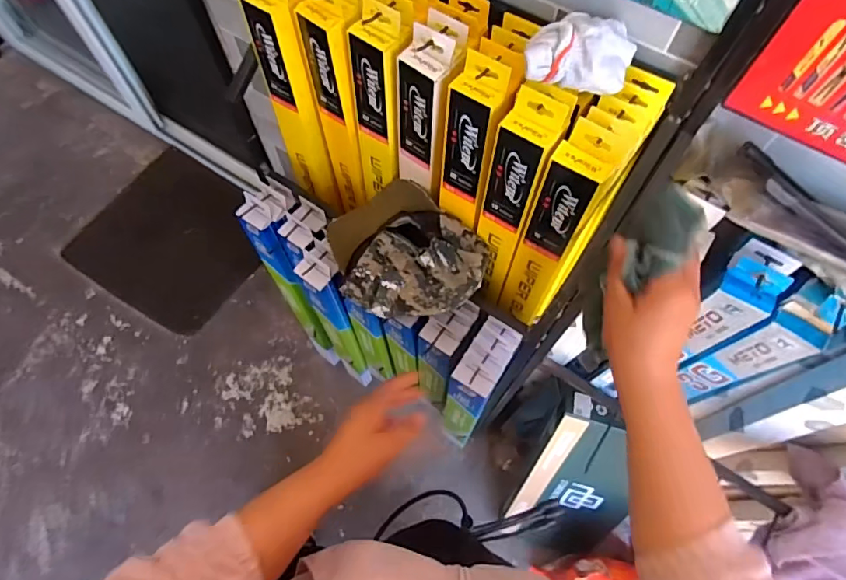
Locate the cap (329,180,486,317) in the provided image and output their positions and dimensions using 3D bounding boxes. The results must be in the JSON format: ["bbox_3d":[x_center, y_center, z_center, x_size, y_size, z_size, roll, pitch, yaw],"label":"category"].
[{"bbox_3d":[-0.036,-0.052,0.675,0.171,0.078,0.222,-40,72,-17],"label":"cap"}]

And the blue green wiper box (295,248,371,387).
[{"bbox_3d":[-0.156,0.092,0.951,0.048,0.516,0.071,-41,72,-17],"label":"blue green wiper box"}]

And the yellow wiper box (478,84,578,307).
[{"bbox_3d":[0.106,-0.095,0.618,0.061,0.331,0.065,19,67,8],"label":"yellow wiper box"}]

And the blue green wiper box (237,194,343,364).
[{"bbox_3d":[-0.260,0.015,1.029,0.070,0.602,0.042,36,70,15],"label":"blue green wiper box"}]

